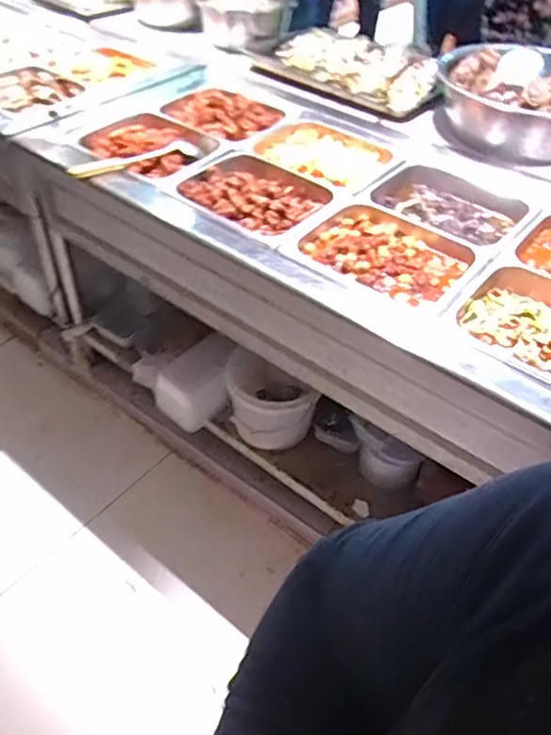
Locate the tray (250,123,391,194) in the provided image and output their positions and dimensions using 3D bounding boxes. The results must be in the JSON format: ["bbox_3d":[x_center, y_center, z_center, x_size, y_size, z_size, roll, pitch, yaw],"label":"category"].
[{"bbox_3d":[0.106,-0.509,1.407,0.272,0.060,0.246,28,51,23],"label":"tray"}]

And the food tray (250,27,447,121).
[{"bbox_3d":[0.233,-0.828,1.602,0.508,0.098,0.343,28,52,20],"label":"food tray"}]

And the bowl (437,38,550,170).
[{"bbox_3d":[0.609,-0.643,1.403,0.415,0.188,0.336,28,52,20],"label":"bowl"}]

